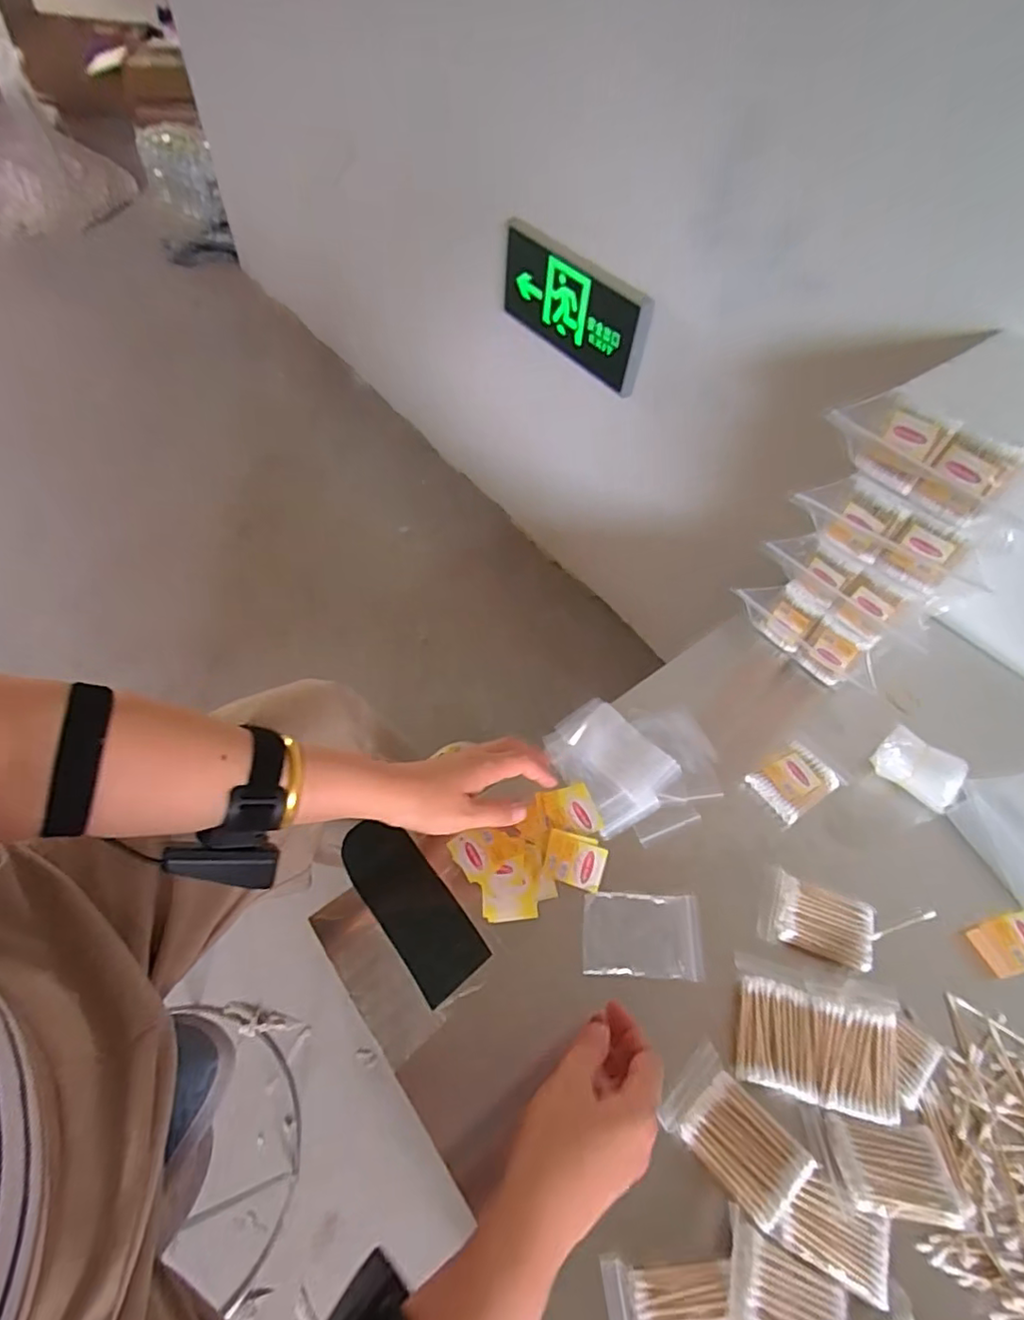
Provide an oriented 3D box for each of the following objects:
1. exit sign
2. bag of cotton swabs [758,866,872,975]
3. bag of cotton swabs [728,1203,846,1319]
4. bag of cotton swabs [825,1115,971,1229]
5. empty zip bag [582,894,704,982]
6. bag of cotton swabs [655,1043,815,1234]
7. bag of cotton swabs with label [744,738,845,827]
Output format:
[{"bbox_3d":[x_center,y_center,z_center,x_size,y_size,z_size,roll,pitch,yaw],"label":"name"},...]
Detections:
[{"bbox_3d":[0.096,-0.587,0.989,0.034,0.153,0.335,-30,62,-23],"label":"exit sign"},{"bbox_3d":[0.268,0.228,0.515,0.088,0.016,0.065,25,56,13],"label":"bag of cotton swabs"},{"bbox_3d":[0.171,0.405,0.370,0.079,0.024,0.059,24,56,13],"label":"bag of cotton swabs"},{"bbox_3d":[0.268,0.358,0.415,0.079,0.018,0.052,5,35,4],"label":"bag of cotton swabs"},{"bbox_3d":[0.112,0.237,0.511,0.099,0.005,0.065,4,54,-1],"label":"empty zip bag"},{"bbox_3d":[0.158,0.335,0.418,0.060,0.009,0.090,-34,43,-25],"label":"bag of cotton swabs"},{"bbox_3d":[0.285,0.123,0.598,0.079,0.026,0.058,-27,60,-21],"label":"bag of cotton swabs with label"}]

